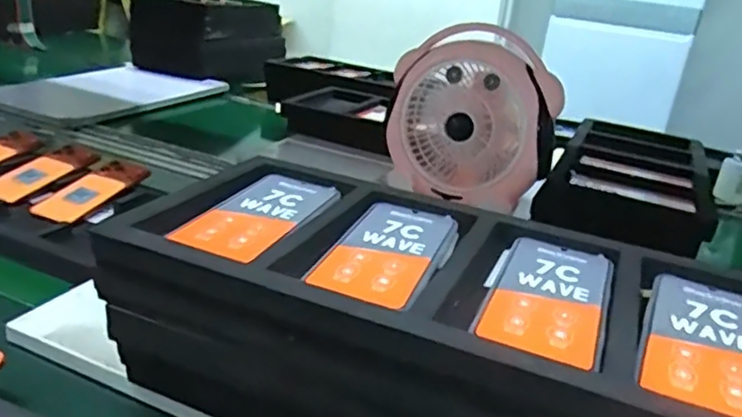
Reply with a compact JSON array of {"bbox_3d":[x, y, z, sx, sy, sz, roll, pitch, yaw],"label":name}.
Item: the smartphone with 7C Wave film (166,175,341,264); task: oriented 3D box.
[{"bbox_3d":[-0.088,0.004,0.516,0.079,0.008,0.159,15,24,18],"label":"smartphone with 7C Wave film"}]

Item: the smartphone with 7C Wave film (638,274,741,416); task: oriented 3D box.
[{"bbox_3d":[0.220,0.085,0.400,0.076,0.005,0.158,17,25,24],"label":"smartphone with 7C Wave film"}]

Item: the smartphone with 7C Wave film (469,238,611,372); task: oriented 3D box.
[{"bbox_3d":[0.125,0.060,0.436,0.075,0.007,0.172,15,24,18],"label":"smartphone with 7C Wave film"}]

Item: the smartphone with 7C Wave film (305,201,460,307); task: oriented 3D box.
[{"bbox_3d":[0.014,0.030,0.478,0.075,0.009,0.177,14,24,17],"label":"smartphone with 7C Wave film"}]

